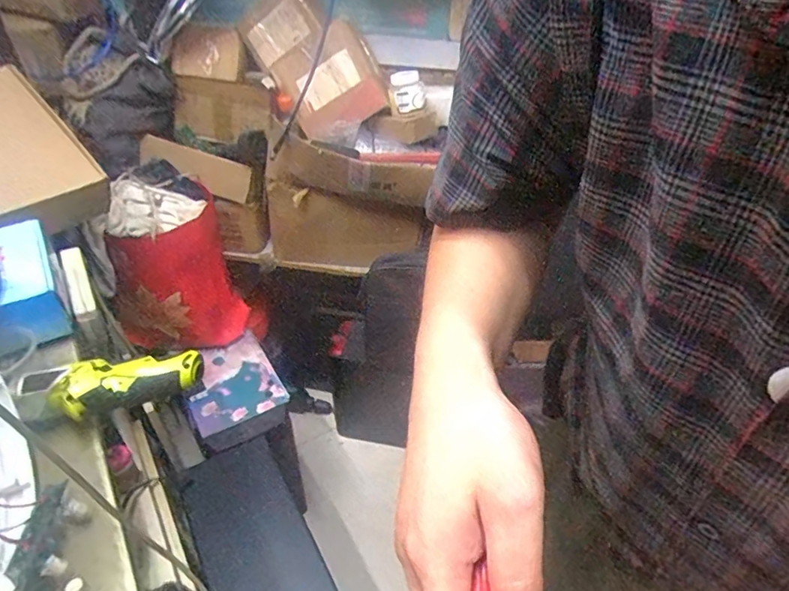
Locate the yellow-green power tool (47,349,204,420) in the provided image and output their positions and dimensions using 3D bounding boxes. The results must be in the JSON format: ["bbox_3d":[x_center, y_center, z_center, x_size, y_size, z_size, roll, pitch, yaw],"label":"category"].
[{"bbox_3d":[-0.279,0.089,0.543,0.148,0.036,0.058,-10,41,-14],"label":"yellow-green power tool"}]

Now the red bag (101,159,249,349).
[{"bbox_3d":[-0.509,-0.048,1.210,0.178,0.426,0.296,9,40,9],"label":"red bag"}]

